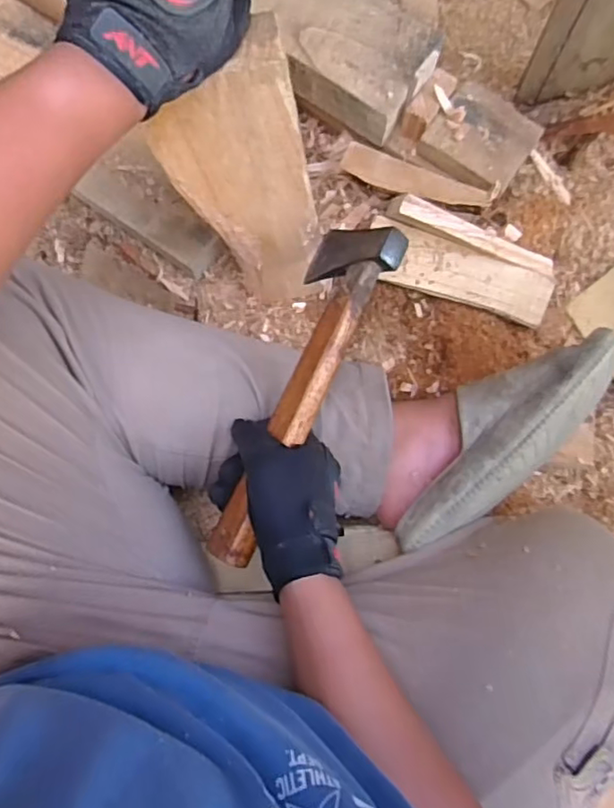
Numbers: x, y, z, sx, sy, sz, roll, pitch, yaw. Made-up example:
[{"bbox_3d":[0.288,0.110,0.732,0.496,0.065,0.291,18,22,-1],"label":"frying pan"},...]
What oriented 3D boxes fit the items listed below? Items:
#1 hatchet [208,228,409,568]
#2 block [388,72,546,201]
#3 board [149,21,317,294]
[{"bbox_3d":[0.004,-0.012,0.535,0.036,0.104,0.320,31,71,-39],"label":"hatchet"},{"bbox_3d":[0.175,-0.292,0.652,0.132,0.049,0.101,38,79,7],"label":"block"},{"bbox_3d":[-0.051,-0.185,0.548,0.113,0.268,0.027,-8,64,6],"label":"board"}]

